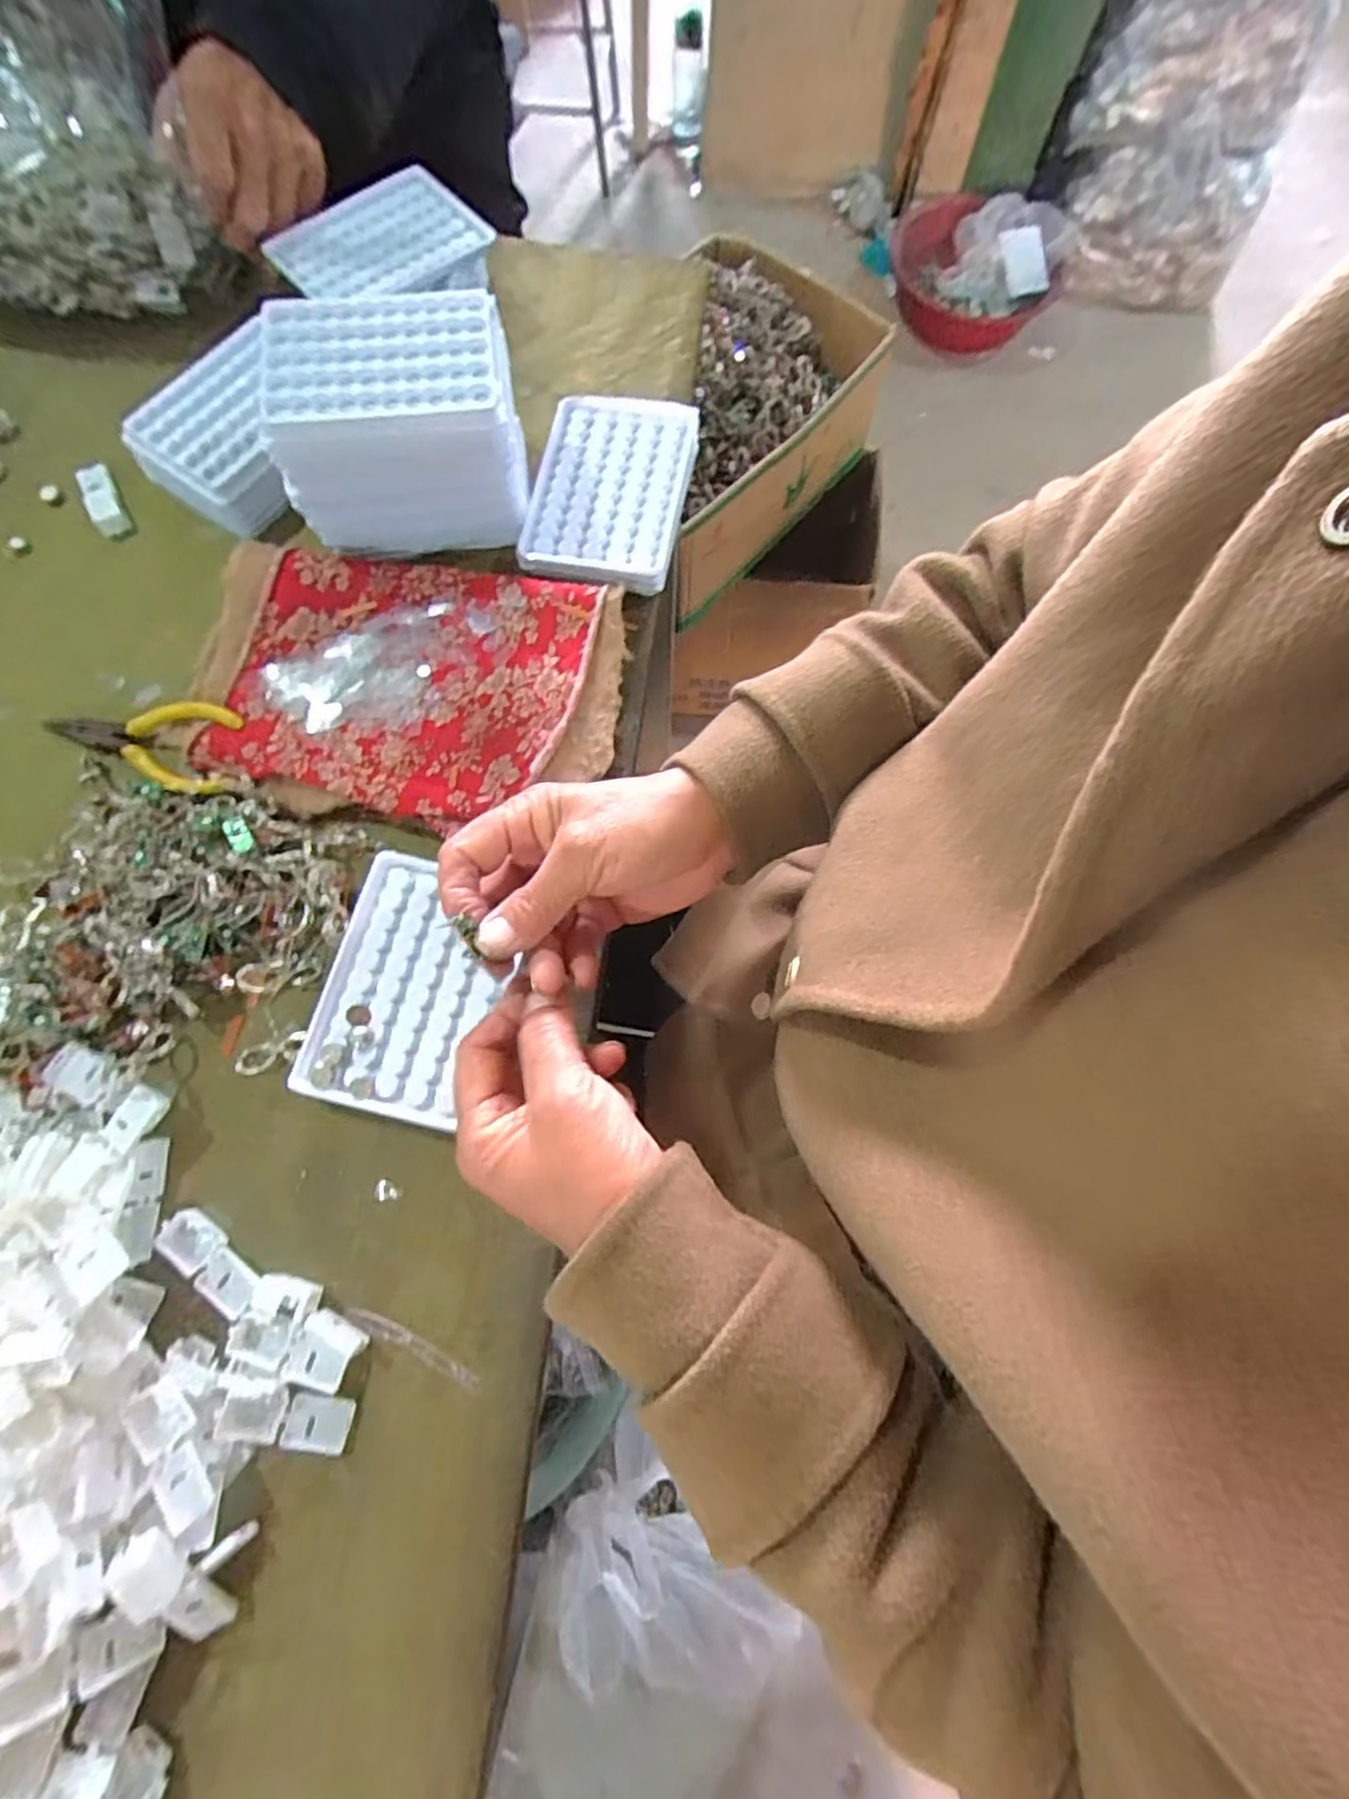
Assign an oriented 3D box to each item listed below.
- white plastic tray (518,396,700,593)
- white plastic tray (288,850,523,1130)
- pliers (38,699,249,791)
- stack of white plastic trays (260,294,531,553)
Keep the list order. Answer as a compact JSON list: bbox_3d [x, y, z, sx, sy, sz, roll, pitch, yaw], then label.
[{"bbox_3d":[-0.042,-0.266,0.441,0.097,0.012,0.130,11,73,1],"label":"white plastic tray"},{"bbox_3d":[-0.137,0.044,0.358,0.088,0.013,0.127,13,73,2],"label":"white plastic tray"},{"bbox_3d":[-0.312,-0.097,0.402,0.119,0.009,0.050,15,73,2],"label":"pliers"},{"bbox_3d":[-0.157,-0.274,0.401,0.134,0.081,0.092,-12,76,-7],"label":"stack of white plastic trays"}]

